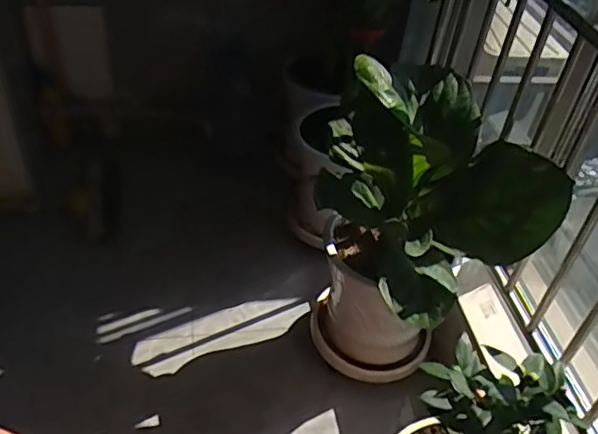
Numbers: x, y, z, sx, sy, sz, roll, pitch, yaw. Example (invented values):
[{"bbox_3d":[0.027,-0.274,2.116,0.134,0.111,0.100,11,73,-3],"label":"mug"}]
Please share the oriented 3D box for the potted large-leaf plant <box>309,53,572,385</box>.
[{"bbox_3d":[0.226,0.035,1.500,0.385,0.851,0.598,-16,47,-25],"label":"potted large-leaf plant"}]

